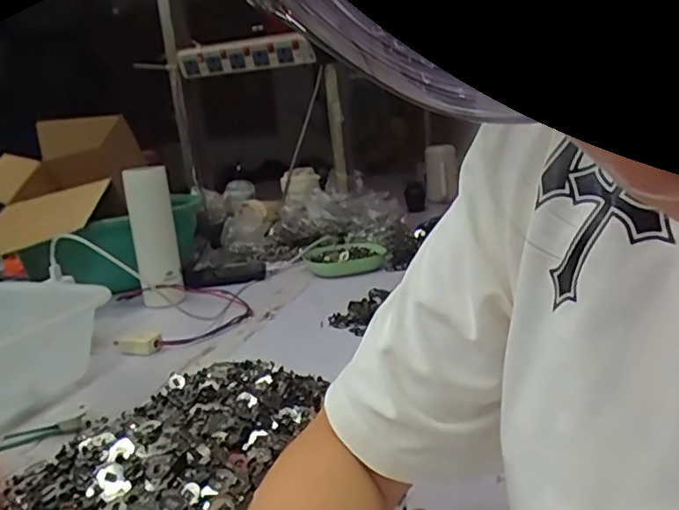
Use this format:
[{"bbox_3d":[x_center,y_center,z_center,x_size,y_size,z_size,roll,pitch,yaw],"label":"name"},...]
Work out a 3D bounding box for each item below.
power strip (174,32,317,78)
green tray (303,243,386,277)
[{"bbox_3d":[-0.209,-0.433,1.292,0.315,0.066,0.043,-2,15,16],"label":"power strip"},{"bbox_3d":[0.009,0.005,1.065,0.141,0.026,0.122,-5,13,2],"label":"green tray"}]

